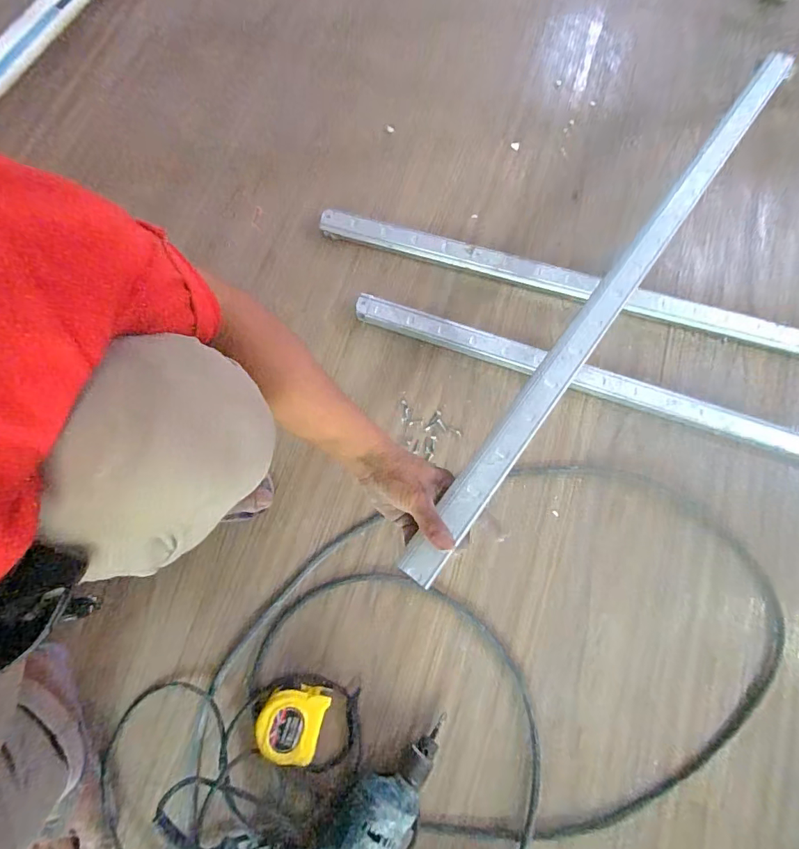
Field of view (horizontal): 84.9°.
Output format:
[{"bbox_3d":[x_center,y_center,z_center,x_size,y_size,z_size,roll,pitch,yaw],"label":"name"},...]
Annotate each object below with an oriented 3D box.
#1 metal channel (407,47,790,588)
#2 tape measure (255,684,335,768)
[{"bbox_3d":[0.285,-0.191,0.538,0.040,0.018,0.891,37,74,9],"label":"metal channel"},{"bbox_3d":[-0.130,0.368,0.538,0.080,0.051,0.083,18,76,2],"label":"tape measure"}]

